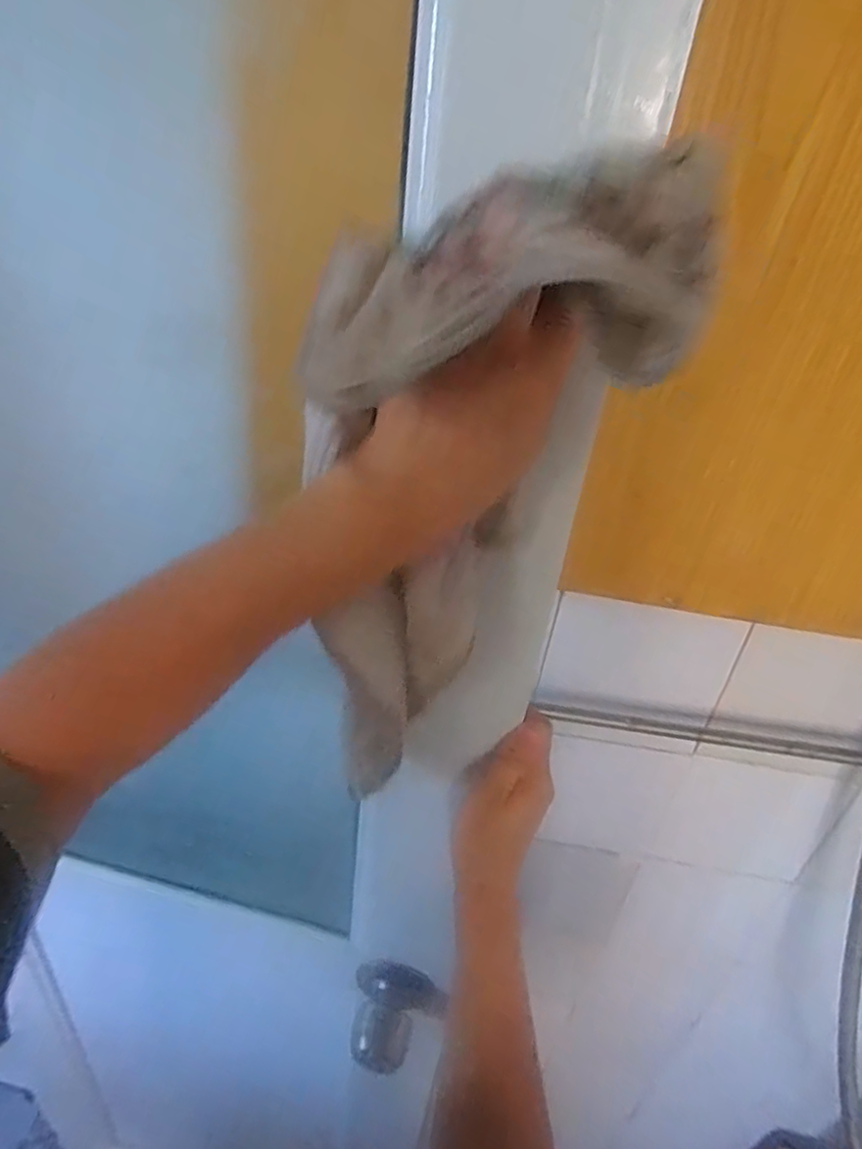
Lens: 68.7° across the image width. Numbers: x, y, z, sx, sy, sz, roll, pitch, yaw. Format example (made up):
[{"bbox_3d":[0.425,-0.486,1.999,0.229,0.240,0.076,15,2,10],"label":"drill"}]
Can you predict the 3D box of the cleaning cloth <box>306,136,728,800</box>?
[{"bbox_3d":[-0.009,-0.016,0.289,0.091,0.330,0.120,-20,57,-36],"label":"cleaning cloth"}]

